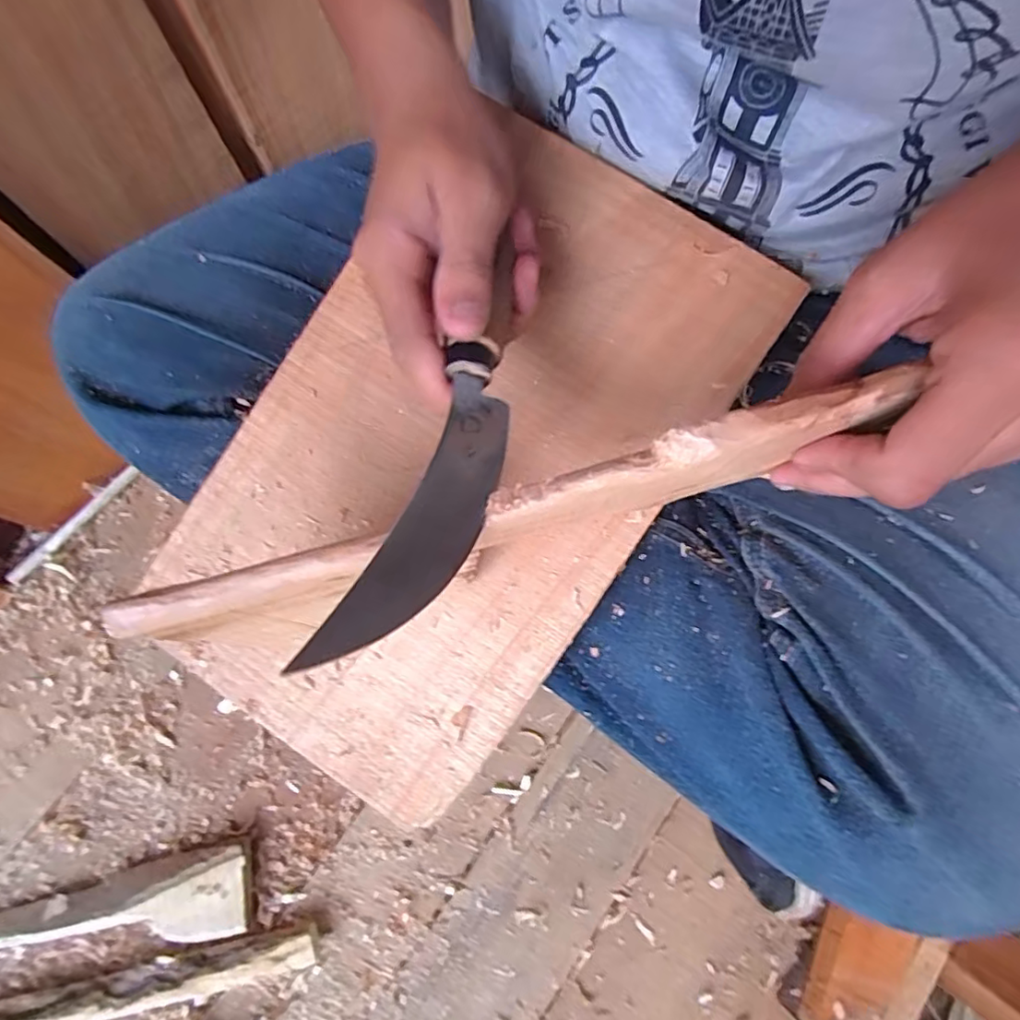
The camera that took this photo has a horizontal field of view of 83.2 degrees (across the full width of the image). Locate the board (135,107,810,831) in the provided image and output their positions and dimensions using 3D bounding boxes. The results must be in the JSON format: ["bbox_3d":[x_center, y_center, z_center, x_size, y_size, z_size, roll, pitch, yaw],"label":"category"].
[{"bbox_3d":[-0.031,-0.027,0.286,0.198,0.006,0.323,34,91,8],"label":"board"}]

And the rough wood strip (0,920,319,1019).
[{"bbox_3d":[-0.339,0.337,0.374,0.433,0.024,0.029,-13,73,-2],"label":"rough wood strip"}]

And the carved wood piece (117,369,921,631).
[{"bbox_3d":[0.001,0.002,0.171,0.237,0.017,0.018,-16,73,2],"label":"carved wood piece"}]

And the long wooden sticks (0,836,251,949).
[{"bbox_3d":[-0.377,0.295,0.390,0.402,0.020,0.053,-11,73,-1],"label":"long wooden sticks"}]

